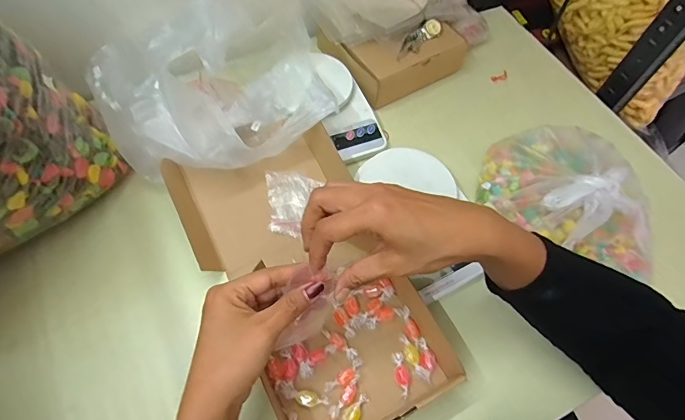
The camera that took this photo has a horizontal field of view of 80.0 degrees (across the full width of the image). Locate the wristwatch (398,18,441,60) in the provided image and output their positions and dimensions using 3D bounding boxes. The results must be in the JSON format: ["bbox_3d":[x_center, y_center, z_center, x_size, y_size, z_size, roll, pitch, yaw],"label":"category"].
[{"bbox_3d":[0.105,-0.237,0.561,0.026,0.012,0.083,39,66,18],"label":"wristwatch"}]

